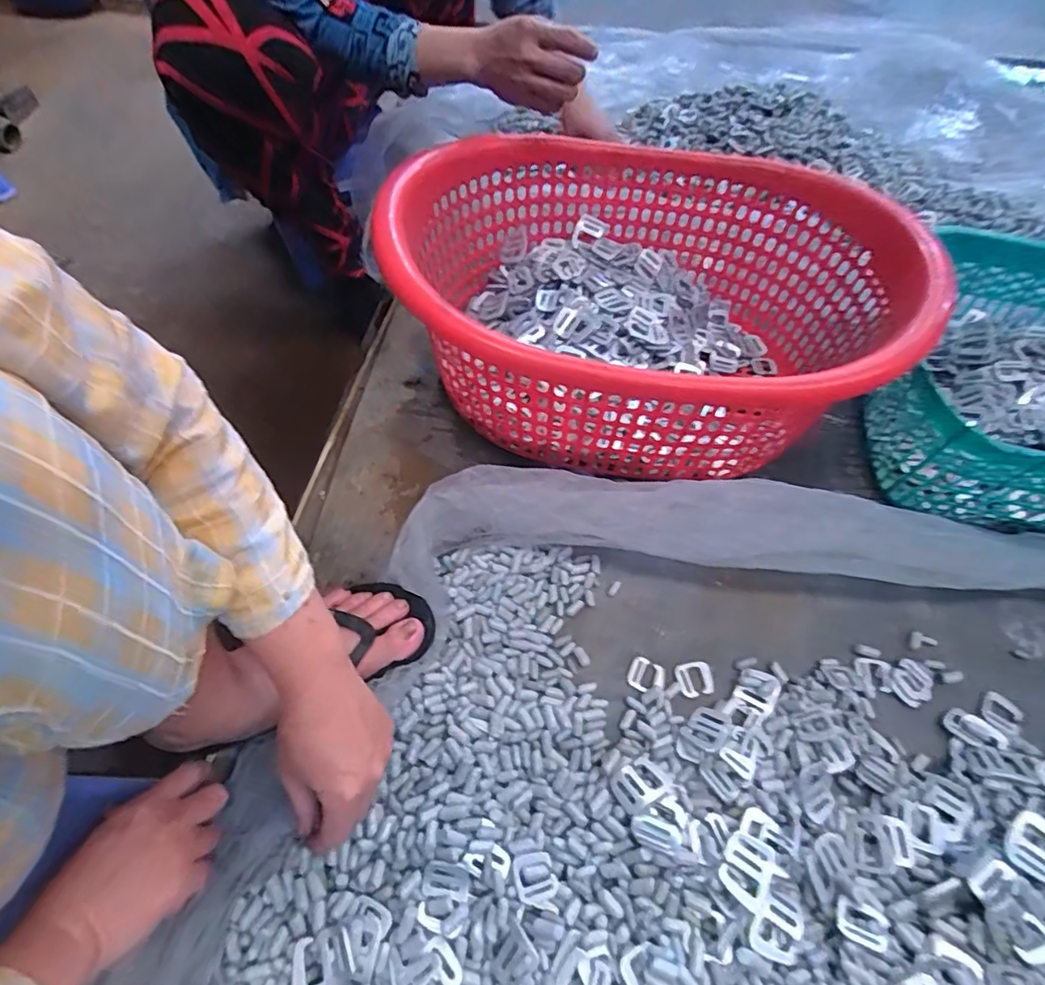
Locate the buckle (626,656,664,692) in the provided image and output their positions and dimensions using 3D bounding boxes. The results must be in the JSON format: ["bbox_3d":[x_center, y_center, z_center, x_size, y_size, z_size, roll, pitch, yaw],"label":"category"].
[{"bbox_3d":[0.114,0.168,0.511,0.032,0.004,0.029,20,57,11],"label":"buckle"}]

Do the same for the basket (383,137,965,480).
[{"bbox_3d":[0.123,-0.199,0.620,0.485,0.211,0.378,5,56,1],"label":"basket"}]

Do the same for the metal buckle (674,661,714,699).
[{"bbox_3d":[0.159,0.172,0.514,0.033,0.004,0.030,-7,57,-8],"label":"metal buckle"}]

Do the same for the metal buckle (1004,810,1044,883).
[{"bbox_3d":[0.389,0.268,0.420,0.046,0.008,0.034,-37,65,-24],"label":"metal buckle"}]

